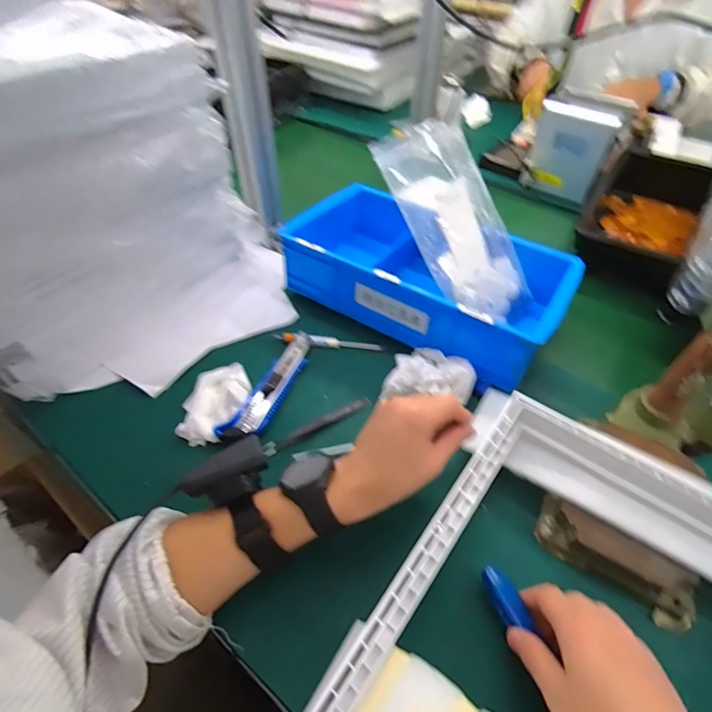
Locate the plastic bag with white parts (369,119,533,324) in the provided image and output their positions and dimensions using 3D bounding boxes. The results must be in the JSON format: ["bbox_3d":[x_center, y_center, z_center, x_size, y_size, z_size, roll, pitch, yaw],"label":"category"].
[{"bbox_3d":[0.128,-0.156,0.525,0.136,0.027,0.254,-35,102,-26],"label":"plastic bag with white parts"}]

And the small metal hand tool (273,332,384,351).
[{"bbox_3d":[-0.038,-0.017,0.560,0.144,0.014,0.021,7,49,7],"label":"small metal hand tool"}]

